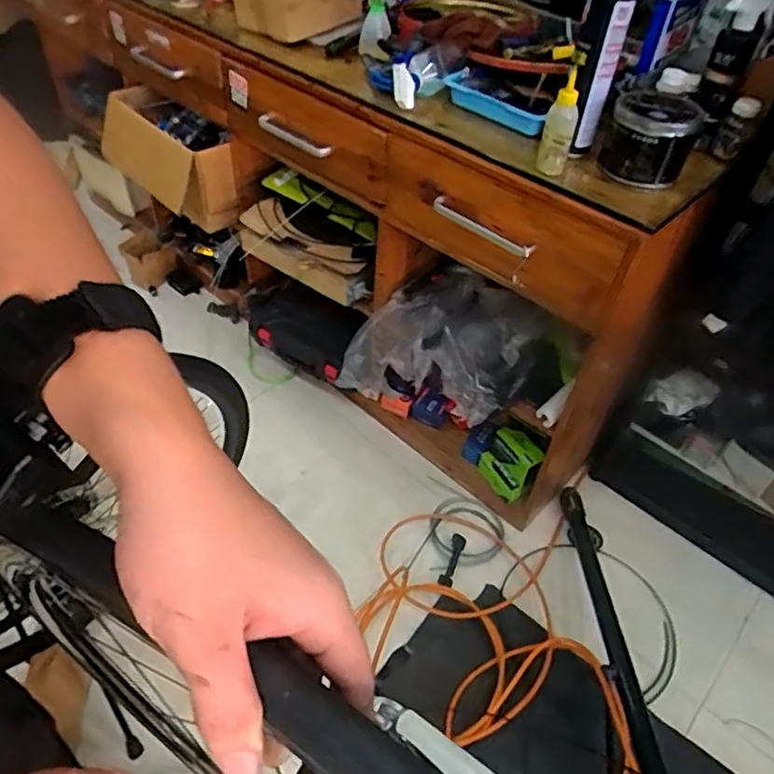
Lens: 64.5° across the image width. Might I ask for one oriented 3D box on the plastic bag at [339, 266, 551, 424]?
[{"bbox_3d":[0.132,-0.068,1.408,0.411,0.293,0.261,35,53,26],"label":"plastic bag"}]

